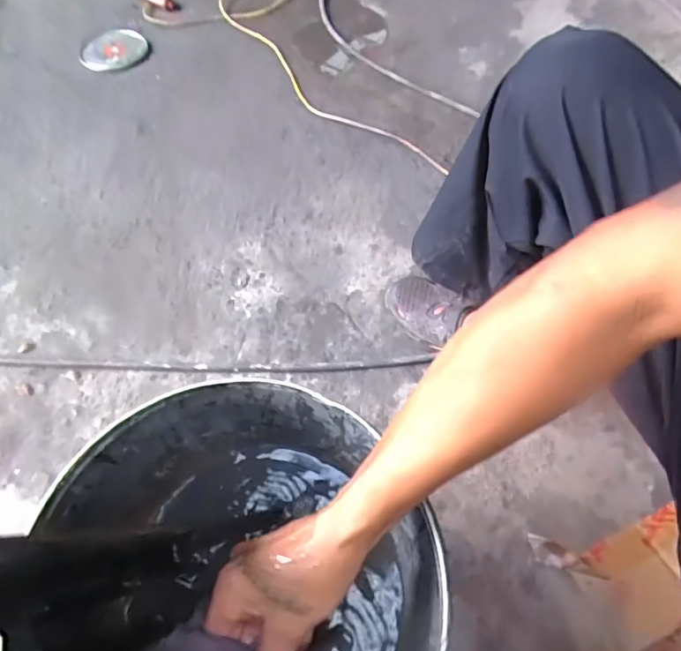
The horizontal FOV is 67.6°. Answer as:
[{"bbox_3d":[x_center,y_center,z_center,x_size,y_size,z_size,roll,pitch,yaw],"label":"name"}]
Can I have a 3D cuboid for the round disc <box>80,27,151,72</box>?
[{"bbox_3d":[-0.547,-0.668,1.230,0.158,0.017,0.158,0,63,0],"label":"round disc"}]

